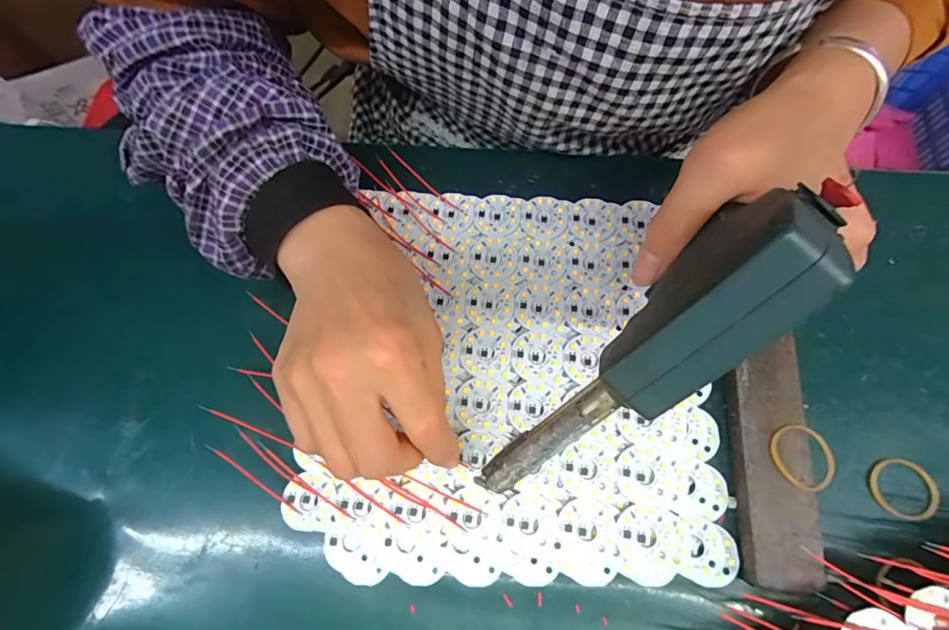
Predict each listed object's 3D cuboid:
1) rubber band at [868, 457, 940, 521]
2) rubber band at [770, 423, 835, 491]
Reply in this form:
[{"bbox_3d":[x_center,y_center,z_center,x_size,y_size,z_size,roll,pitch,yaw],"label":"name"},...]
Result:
[{"bbox_3d":[0.233,0.094,0.246,0.033,0.004,0.031,-1,71,3],"label":"rubber band"},{"bbox_3d":[0.174,0.075,0.242,0.033,0.004,0.033,1,73,-3],"label":"rubber band"}]

